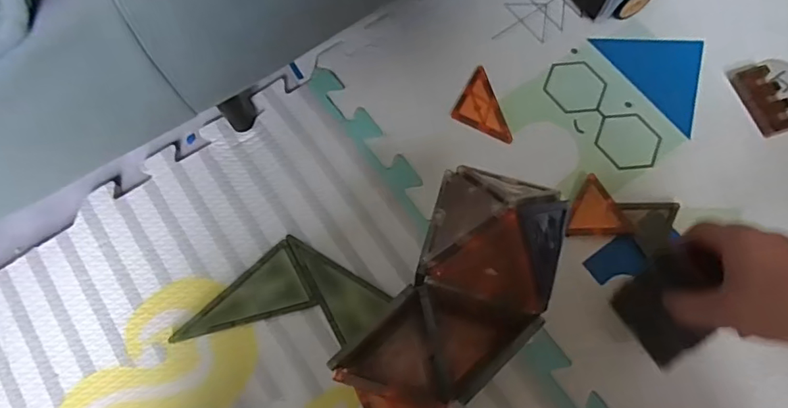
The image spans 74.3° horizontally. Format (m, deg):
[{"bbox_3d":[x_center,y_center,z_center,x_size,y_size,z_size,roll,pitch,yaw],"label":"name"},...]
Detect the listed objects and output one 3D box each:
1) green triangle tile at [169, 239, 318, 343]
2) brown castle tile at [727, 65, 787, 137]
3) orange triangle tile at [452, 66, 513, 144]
[{"bbox_3d":[-0.145,0.093,0.491,0.127,0.004,0.067,-28,72,-8],"label":"green triangle tile"},{"bbox_3d":[0.394,-0.112,0.551,0.046,0.016,0.077,-17,71,-5],"label":"brown castle tile"},{"bbox_3d":[0.105,-0.106,0.557,0.069,0.004,0.065,28,73,10],"label":"orange triangle tile"}]

